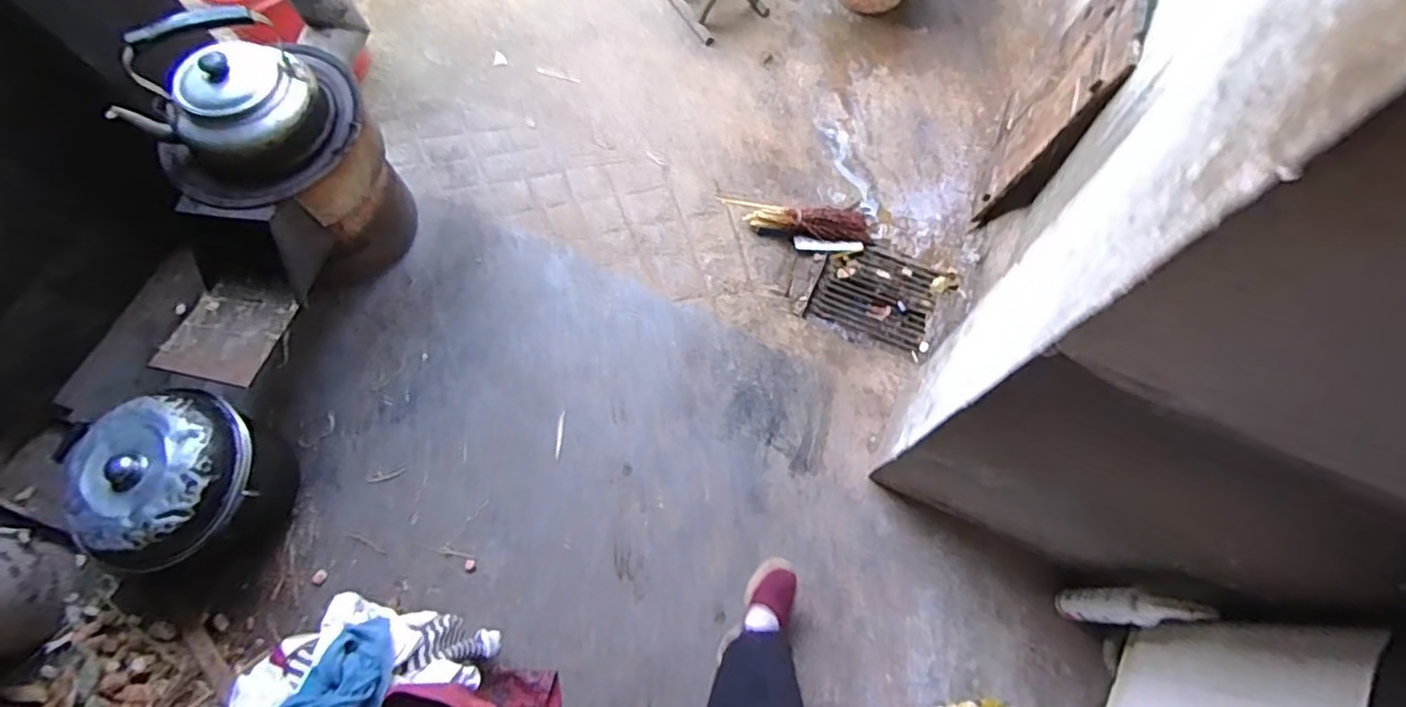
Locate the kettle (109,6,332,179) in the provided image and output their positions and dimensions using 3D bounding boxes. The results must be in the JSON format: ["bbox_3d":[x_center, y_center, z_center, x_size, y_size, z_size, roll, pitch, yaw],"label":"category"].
[{"bbox_3d":[-0.866,-0.469,1.136,0.215,0.223,0.303,41,77,15],"label":"kettle"}]

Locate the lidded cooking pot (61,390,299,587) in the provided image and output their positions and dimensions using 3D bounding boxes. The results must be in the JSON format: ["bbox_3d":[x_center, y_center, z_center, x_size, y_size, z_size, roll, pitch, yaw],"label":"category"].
[{"bbox_3d":[-0.996,0.266,1.244,0.301,0.280,0.280,-1,70,2],"label":"lidded cooking pot"}]

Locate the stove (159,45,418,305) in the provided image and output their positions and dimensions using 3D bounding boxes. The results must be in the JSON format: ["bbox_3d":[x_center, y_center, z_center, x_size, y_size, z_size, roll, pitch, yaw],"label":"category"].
[{"bbox_3d":[-0.867,-0.366,1.394,0.301,0.456,0.371,35,75,13],"label":"stove"}]

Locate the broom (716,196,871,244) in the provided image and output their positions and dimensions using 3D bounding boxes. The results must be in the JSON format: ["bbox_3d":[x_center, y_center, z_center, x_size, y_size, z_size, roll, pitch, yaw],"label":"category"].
[{"bbox_3d":[0.258,-0.367,1.723,0.398,0.096,0.122,8,71,5],"label":"broom"}]

